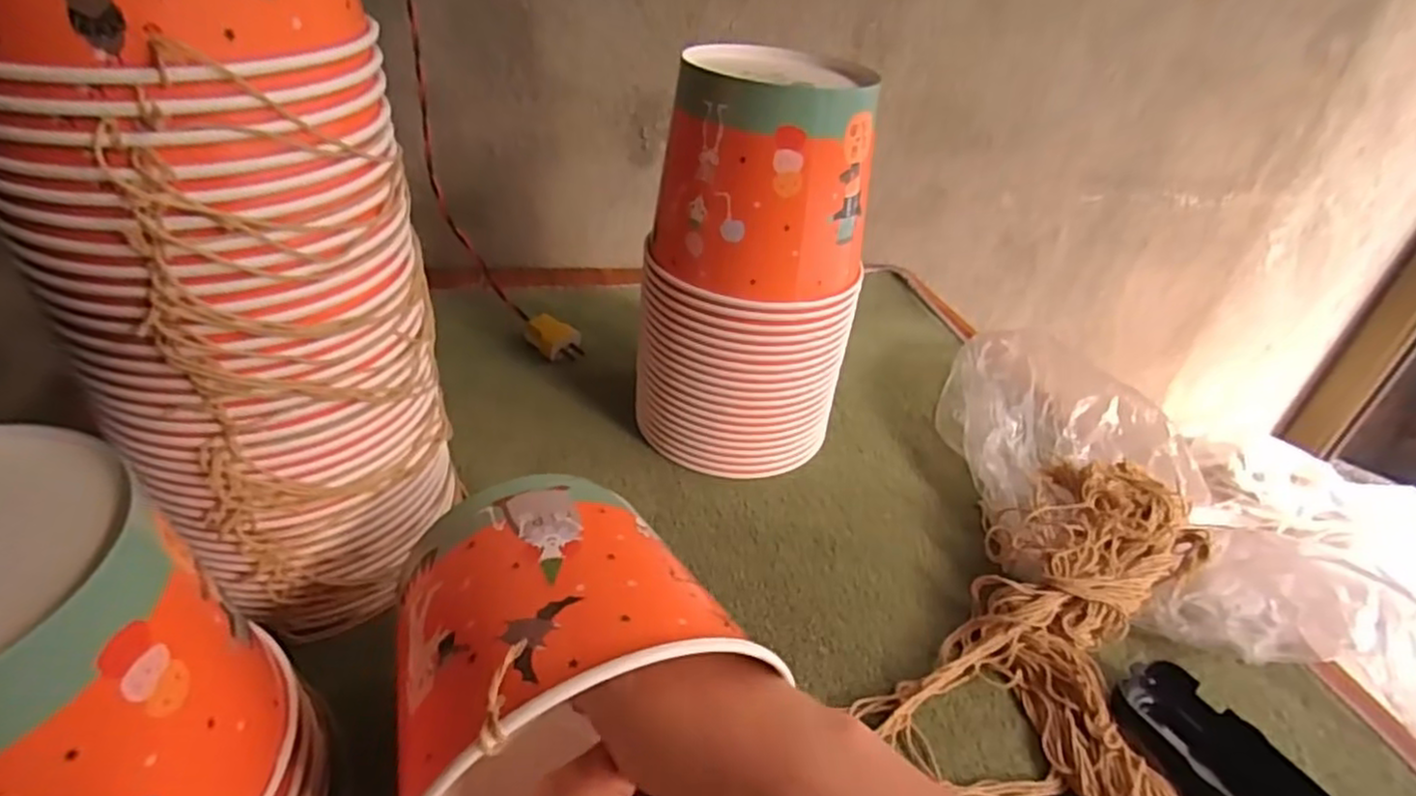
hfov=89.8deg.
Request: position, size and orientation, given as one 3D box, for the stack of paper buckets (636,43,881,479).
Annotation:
[{"bbox_3d":[0.033,-0.088,0.526,0.149,0.282,0.133,17,37,15],"label":"stack of paper buckets"}]

